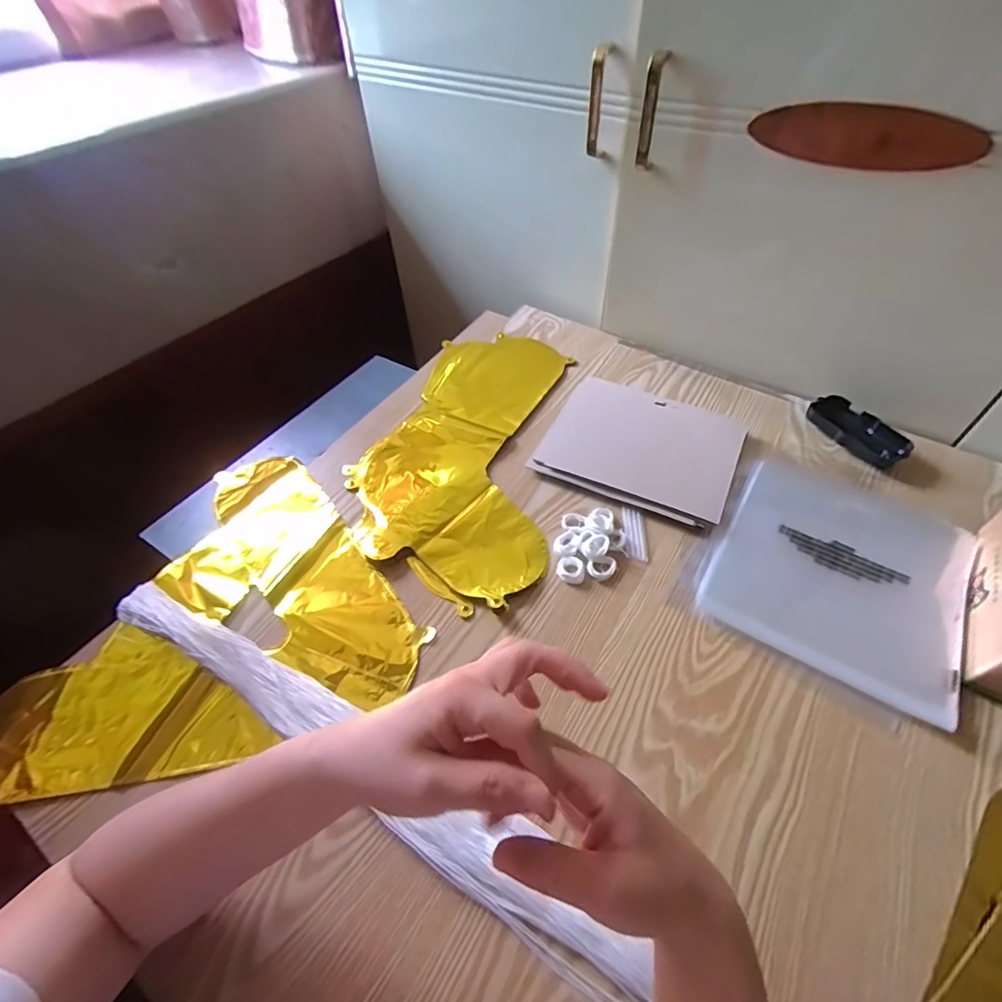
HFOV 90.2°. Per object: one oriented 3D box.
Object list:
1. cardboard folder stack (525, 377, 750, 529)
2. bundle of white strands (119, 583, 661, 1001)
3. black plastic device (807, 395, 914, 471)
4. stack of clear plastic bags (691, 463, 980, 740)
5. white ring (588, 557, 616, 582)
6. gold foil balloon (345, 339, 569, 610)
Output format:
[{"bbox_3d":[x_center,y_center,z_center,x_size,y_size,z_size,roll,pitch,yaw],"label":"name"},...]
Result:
[{"bbox_3d":[0.161,-0.067,0.576,0.206,0.022,0.161,21,54,18],"label":"cardboard folder stack"},{"bbox_3d":[-0.008,0.246,0.337,0.786,0.026,0.058,26,56,22],"label":"bundle of white strands"},{"bbox_3d":[0.416,-0.082,0.584,0.051,0.026,0.107,-31,56,-21],"label":"black plastic device"},{"bbox_3d":[0.324,0.059,0.476,0.204,0.020,0.223,26,56,22],"label":"stack of clear plastic bags"},{"bbox_3d":[0.099,0.065,0.485,0.027,0.008,0.020,-9,51,-5],"label":"white ring"},{"bbox_3d":[-0.040,-0.073,0.605,0.222,0.011,0.420,9,51,9],"label":"gold foil balloon"}]

